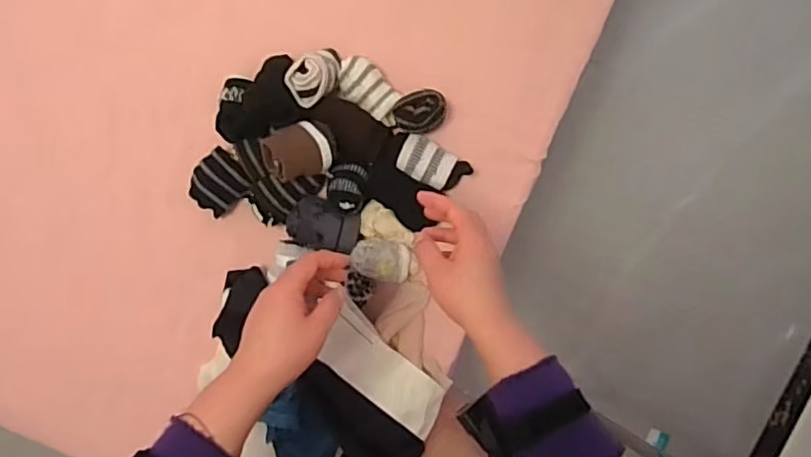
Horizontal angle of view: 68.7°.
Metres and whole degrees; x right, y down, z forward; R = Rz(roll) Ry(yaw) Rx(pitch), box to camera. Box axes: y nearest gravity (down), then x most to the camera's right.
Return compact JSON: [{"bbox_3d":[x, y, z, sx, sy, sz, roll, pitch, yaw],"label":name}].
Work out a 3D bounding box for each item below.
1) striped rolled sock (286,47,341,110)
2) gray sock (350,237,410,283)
[{"bbox_3d":[-0.109,-0.186,0.718,0.054,0.064,0.076,43,95,-3],"label":"striped rolled sock"},{"bbox_3d":[-0.030,0.037,0.727,0.071,0.029,0.046,15,96,0],"label":"gray sock"}]

